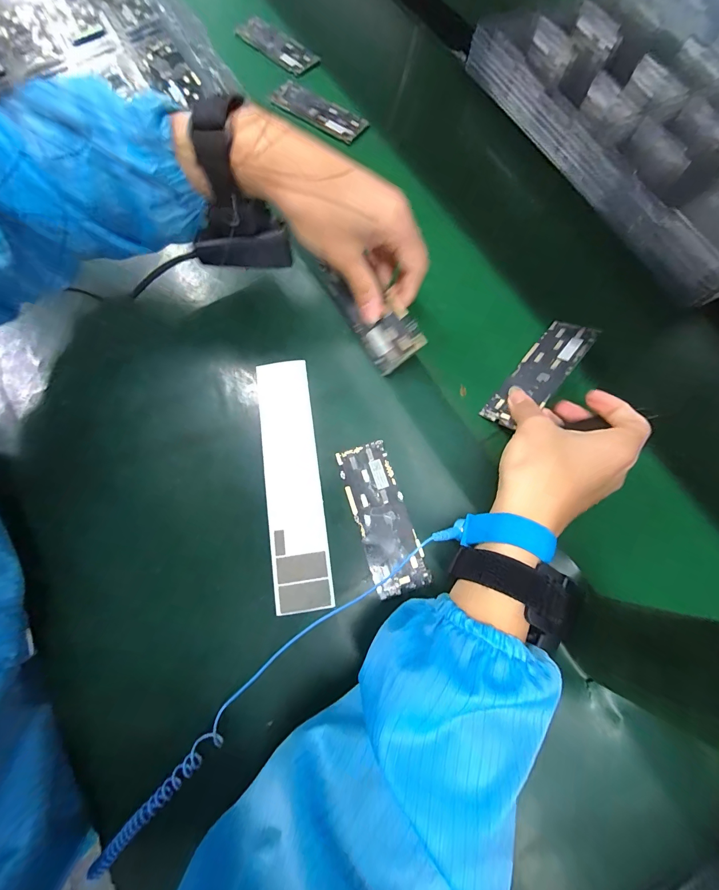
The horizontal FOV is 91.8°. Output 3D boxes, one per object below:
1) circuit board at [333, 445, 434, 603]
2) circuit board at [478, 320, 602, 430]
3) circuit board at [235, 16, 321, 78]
[{"bbox_3d":[0.018,0.059,0.290,0.044,0.005,0.123,-18,76,-6],"label":"circuit board"},{"bbox_3d":[0.164,-0.065,0.320,0.121,0.006,0.044,-50,50,-6],"label":"circuit board"},{"bbox_3d":[-0.111,-0.540,0.471,0.118,0.008,0.048,38,77,9],"label":"circuit board"}]

